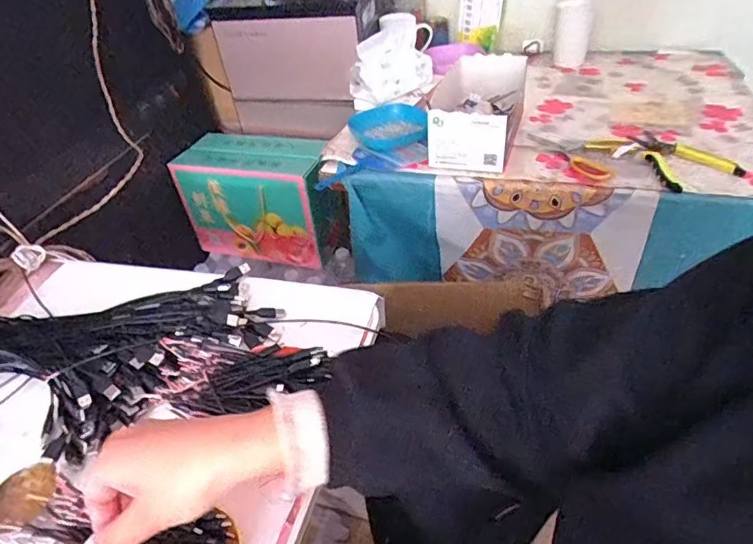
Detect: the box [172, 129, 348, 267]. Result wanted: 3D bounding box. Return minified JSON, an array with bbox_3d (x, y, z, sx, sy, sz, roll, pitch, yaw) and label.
[{"bbox_3d":[-0.257,-0.171,1.150,0.336,0.235,0.157,9,43,17],"label":"box"}]

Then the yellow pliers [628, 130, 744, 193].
[{"bbox_3d":[0.465,-0.179,0.762,0.120,0.013,0.165,-9,41,-3],"label":"yellow pliers"}]

